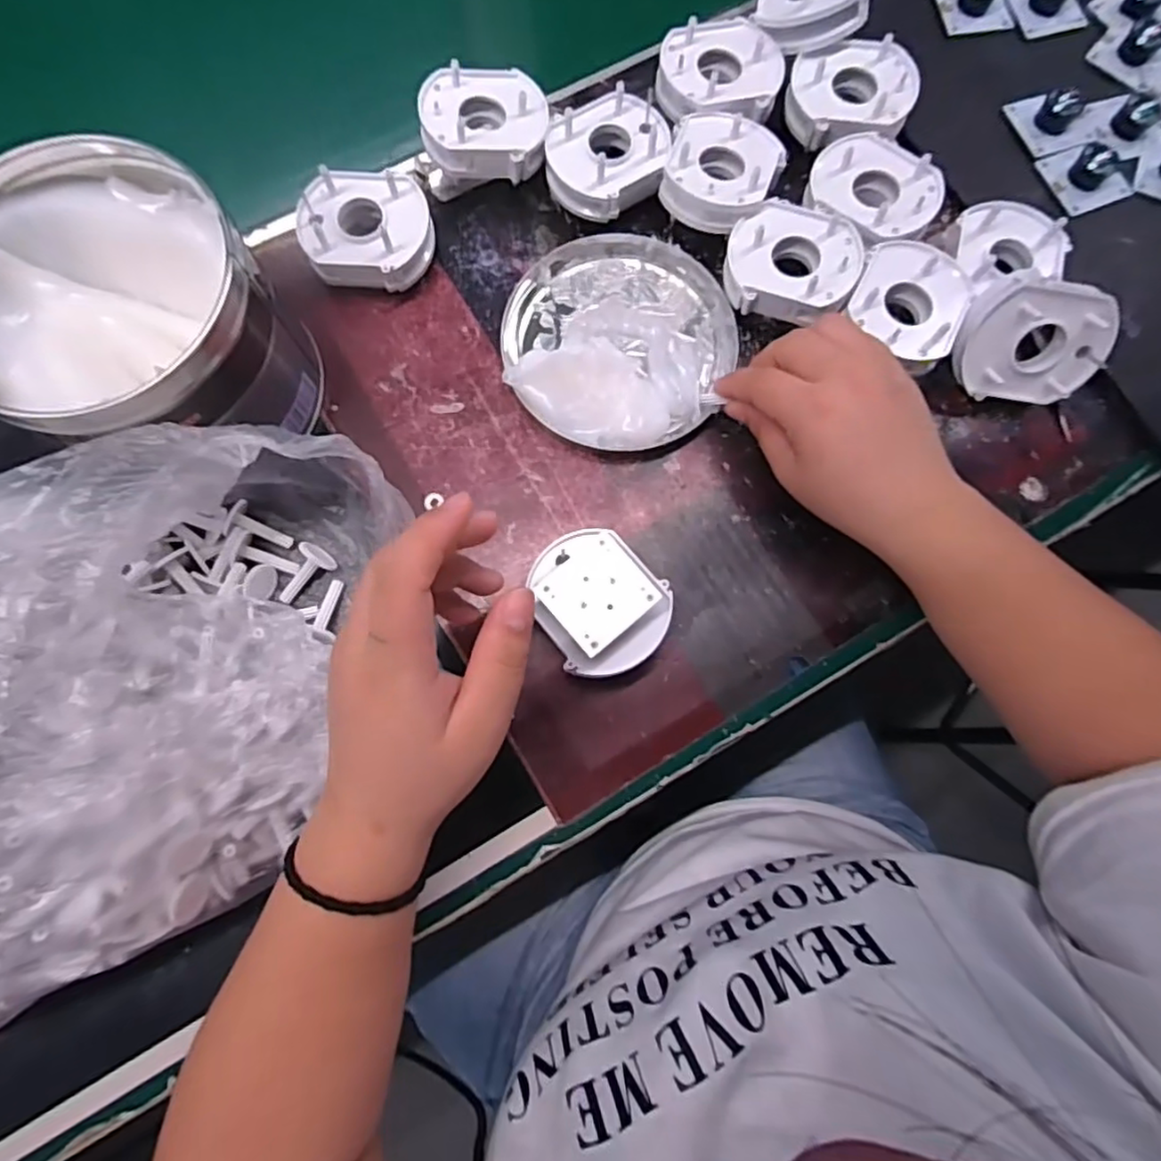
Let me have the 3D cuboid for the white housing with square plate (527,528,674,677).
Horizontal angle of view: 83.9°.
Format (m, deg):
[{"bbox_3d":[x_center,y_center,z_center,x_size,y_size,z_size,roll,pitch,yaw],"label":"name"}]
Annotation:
[{"bbox_3d":[0.010,0.011,0.319,0.059,0.045,0.067,-31,81,-7],"label":"white housing with square plate"}]

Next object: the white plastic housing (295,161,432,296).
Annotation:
[{"bbox_3d":[-0.117,-0.193,0.362,0.067,0.035,0.059,8,79,0],"label":"white plastic housing"}]

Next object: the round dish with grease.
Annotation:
[{"bbox_3d":[0.021,-0.137,0.357,0.124,0.028,0.126,0,79,-1],"label":"round dish with grease"}]

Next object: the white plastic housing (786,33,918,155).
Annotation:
[{"bbox_3d":[0.157,-0.282,0.376,0.067,0.022,0.059,-8,79,-3],"label":"white plastic housing"}]

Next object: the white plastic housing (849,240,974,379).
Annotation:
[{"bbox_3d":[0.177,-0.149,0.347,0.059,0.019,0.058,21,79,3],"label":"white plastic housing"}]

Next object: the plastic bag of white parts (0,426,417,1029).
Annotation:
[{"bbox_3d":[-0.200,0.054,0.250,0.257,0.152,0.204,-16,80,-4],"label":"plastic bag of white parts"}]

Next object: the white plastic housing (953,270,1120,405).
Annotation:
[{"bbox_3d":[0.237,-0.124,0.339,0.069,0.061,0.023,11,38,-1],"label":"white plastic housing"}]

